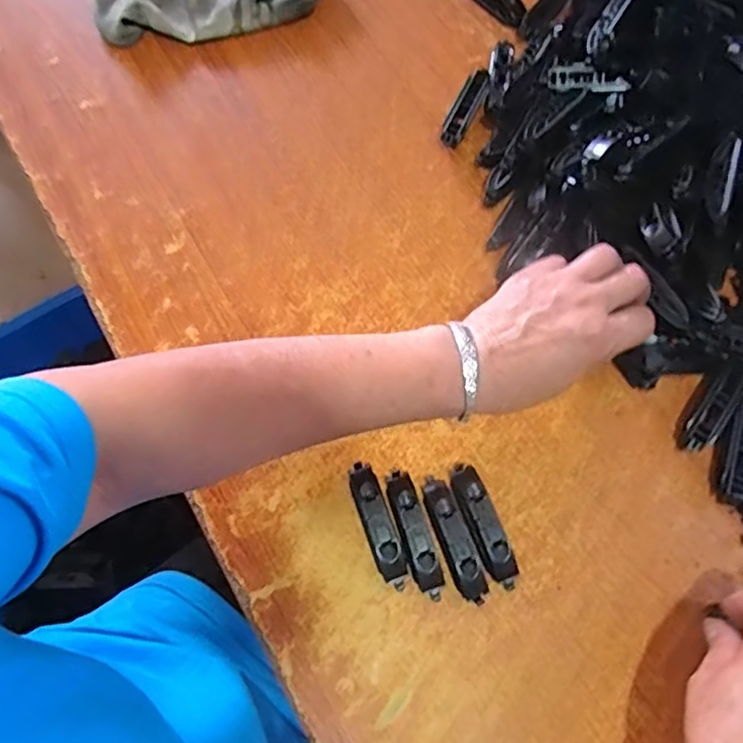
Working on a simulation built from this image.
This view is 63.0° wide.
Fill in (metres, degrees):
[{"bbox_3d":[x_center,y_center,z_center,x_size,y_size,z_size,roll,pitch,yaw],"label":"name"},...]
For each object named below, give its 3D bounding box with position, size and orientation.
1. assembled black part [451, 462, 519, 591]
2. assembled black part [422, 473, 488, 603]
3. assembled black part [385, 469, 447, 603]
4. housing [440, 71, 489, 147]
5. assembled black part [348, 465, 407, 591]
[{"bbox_3d":[0.073,0.100,0.393,0.018,0.019,0.081,-20,73,-7],"label":"assembled black part"},{"bbox_3d":[0.053,0.108,0.391,0.019,0.018,0.082,-19,73,-7],"label":"assembled black part"},{"bbox_3d":[0.028,0.104,0.389,0.021,0.017,0.081,-18,72,-7],"label":"assembled black part"},{"bbox_3d":[0.079,-0.219,0.505,0.020,0.016,0.073,23,73,7],"label":"housing"},{"bbox_3d":[0.004,0.099,0.390,0.017,0.017,0.081,-17,72,-6],"label":"assembled black part"}]

